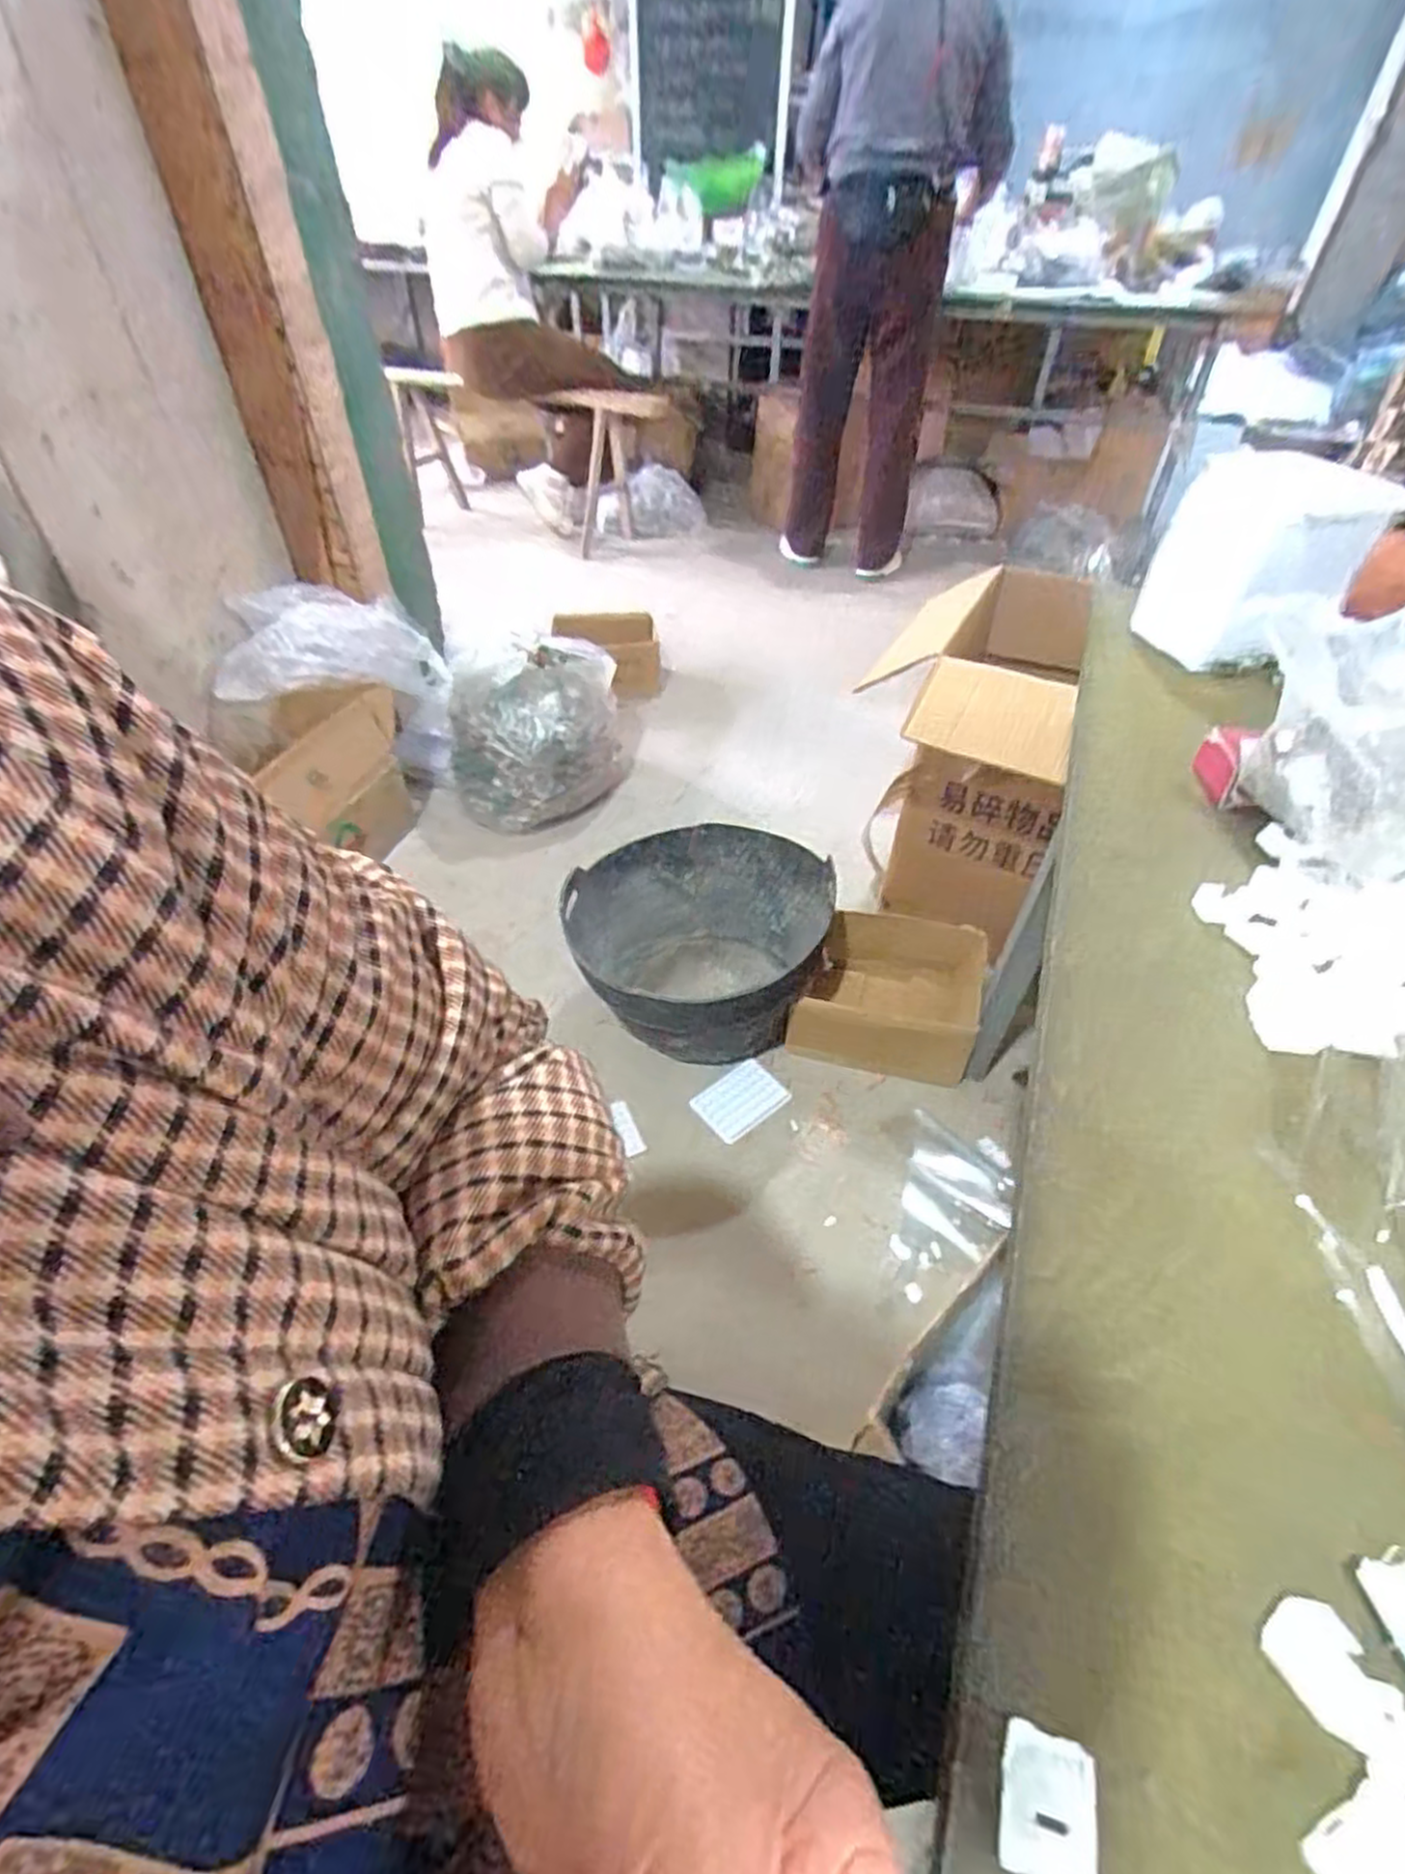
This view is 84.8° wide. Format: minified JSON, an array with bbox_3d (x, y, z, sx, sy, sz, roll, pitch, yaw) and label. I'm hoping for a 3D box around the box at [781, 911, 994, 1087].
[{"bbox_3d":[0.304,0.099,1.250,0.267,0.152,0.233,16,46,15],"label":"box"}]

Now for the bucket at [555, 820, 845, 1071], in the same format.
[{"bbox_3d":[-0.010,0.012,1.257,0.392,0.239,0.433,13,46,12],"label":"bucket"}]

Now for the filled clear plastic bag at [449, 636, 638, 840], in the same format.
[{"bbox_3d":[-0.356,-0.449,1.671,0.370,0.266,0.339,-5,45,-6],"label":"filled clear plastic bag"}]

